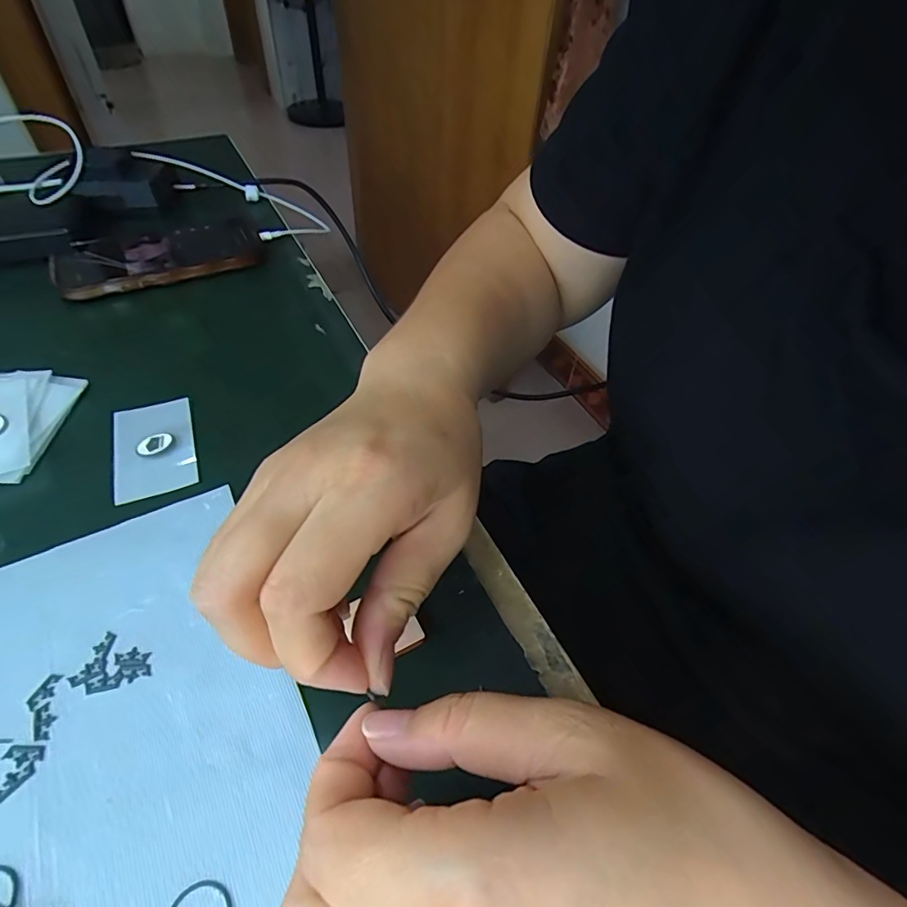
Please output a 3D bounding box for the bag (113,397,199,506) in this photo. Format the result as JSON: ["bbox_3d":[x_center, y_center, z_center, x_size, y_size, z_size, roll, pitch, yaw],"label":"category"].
[{"bbox_3d":[-0.168,-0.005,0.284,0.040,0.004,0.071,-16,51,-18],"label":"bag"}]

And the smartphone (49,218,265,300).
[{"bbox_3d":[-0.238,-0.162,0.414,0.152,0.013,0.080,-20,52,-20],"label":"smartphone"}]

